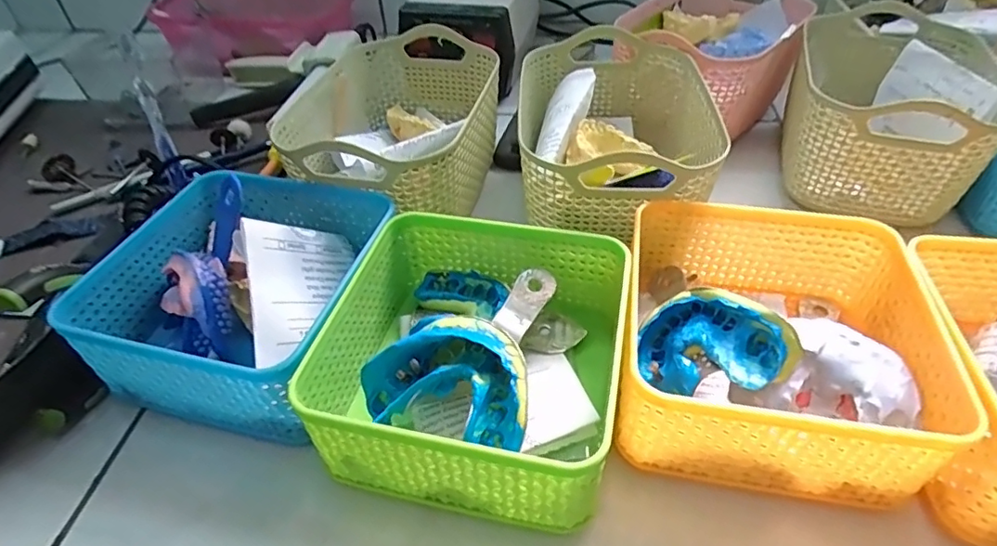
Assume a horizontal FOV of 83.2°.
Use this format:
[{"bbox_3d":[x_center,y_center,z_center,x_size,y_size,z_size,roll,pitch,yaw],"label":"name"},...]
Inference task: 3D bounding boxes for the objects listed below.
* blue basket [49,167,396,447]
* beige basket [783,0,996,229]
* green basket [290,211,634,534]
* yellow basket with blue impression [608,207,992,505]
[{"bbox_3d":[-0.132,0.011,0.307,0.131,0.070,0.134,9,45,12],"label":"blue basket"},{"bbox_3d":[0.281,-0.129,0.416,0.114,0.076,0.206,13,46,16],"label":"beige basket"},{"bbox_3d":[-0.008,0.041,0.273,0.128,0.067,0.128,9,44,11],"label":"green basket"},{"bbox_3d":[0.131,0.033,0.275,0.134,0.064,0.131,7,44,10],"label":"yellow basket with blue impression"}]

